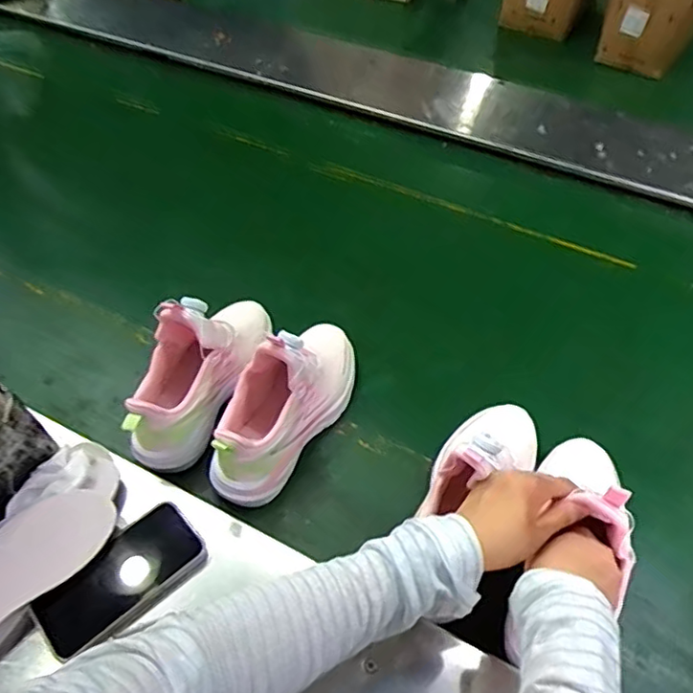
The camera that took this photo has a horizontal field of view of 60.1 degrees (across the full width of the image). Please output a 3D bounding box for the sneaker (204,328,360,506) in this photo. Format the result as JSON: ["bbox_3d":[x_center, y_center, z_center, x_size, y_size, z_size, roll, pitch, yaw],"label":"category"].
[{"bbox_3d":[-0.066,0.050,0.666,0.083,0.129,0.244,23,55,19],"label":"sneaker"}]

